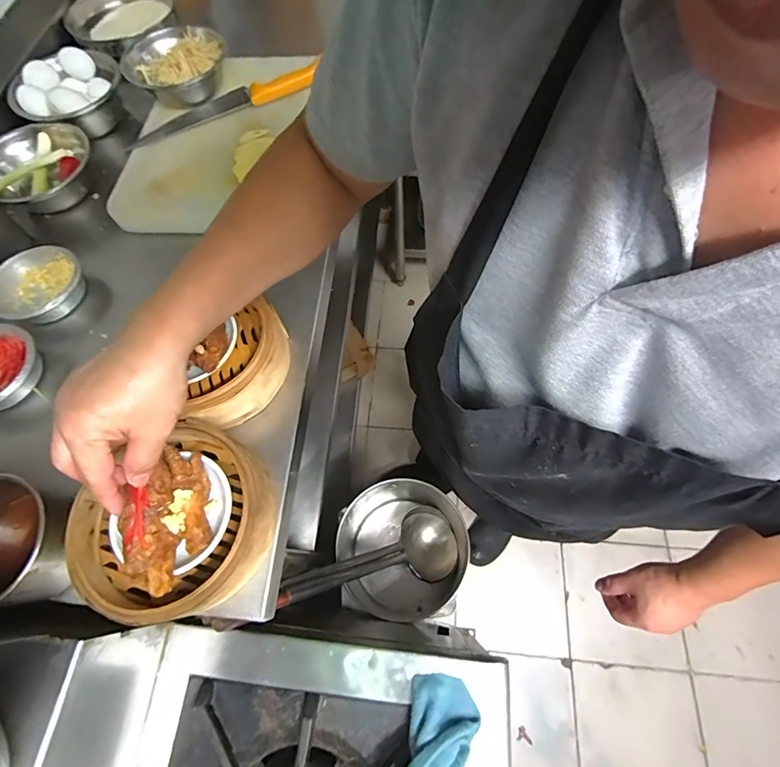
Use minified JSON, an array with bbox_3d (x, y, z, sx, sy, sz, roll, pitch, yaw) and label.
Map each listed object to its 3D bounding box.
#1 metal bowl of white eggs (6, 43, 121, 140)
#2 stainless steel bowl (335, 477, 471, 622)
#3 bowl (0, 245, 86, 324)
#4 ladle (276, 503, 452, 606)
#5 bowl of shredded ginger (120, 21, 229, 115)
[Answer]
[{"bbox_3d":[-0.531,-0.486,0.691,0.172,0.074,0.163,-1,65,2],"label":"metal bowl of white eggs"},{"bbox_3d":[0.020,0.326,0.837,0.256,0.147,0.268,-22,66,-7],"label":"stainless steel bowl"},{"bbox_3d":[-0.474,-0.128,0.566,0.112,0.048,0.119,-1,65,2],"label":"bowl"},{"bbox_3d":[-0.016,0.321,0.723,0.093,0.387,0.136,-41,64,27],"label":"ladle"},{"bbox_3d":[-0.351,-0.535,0.693,0.161,0.054,0.157,-1,65,2],"label":"bowl of shredded ginger"}]

